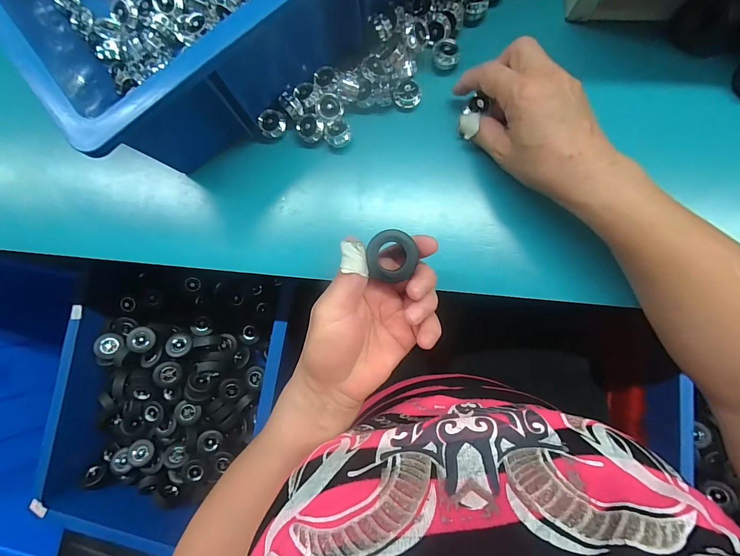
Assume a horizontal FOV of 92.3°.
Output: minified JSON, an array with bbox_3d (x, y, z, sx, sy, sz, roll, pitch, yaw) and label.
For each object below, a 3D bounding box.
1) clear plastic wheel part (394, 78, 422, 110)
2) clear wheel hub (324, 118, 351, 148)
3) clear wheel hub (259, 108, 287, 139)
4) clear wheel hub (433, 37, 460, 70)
[{"bbox_3d":[0.035,-0.169,0.329,0.023,0.015,0.023,0,87,4],"label":"clear plastic wheel part"},{"bbox_3d":[-0.029,-0.132,0.326,0.024,0.015,0.025,0,87,4],"label":"clear wheel hub"},{"bbox_3d":[-0.090,-0.141,0.327,0.022,0.017,0.021,0,87,4],"label":"clear wheel hub"},{"bbox_3d":[0.070,-0.206,0.327,0.022,0.010,0.024,0,87,4],"label":"clear wheel hub"}]

